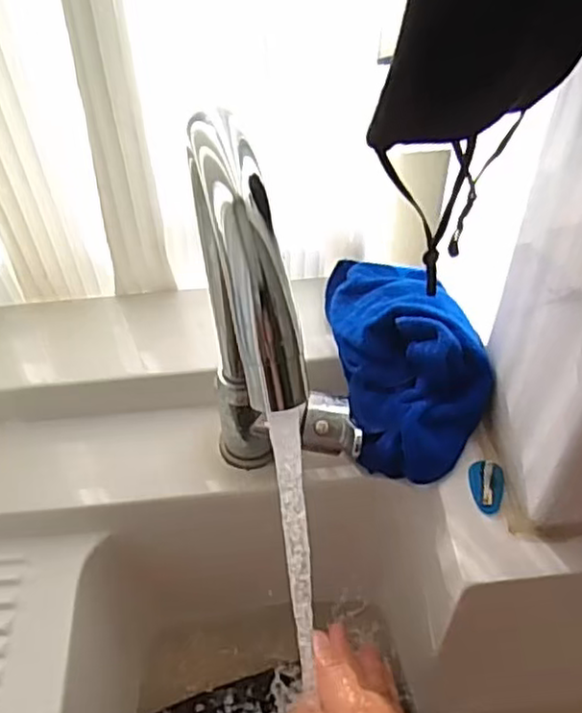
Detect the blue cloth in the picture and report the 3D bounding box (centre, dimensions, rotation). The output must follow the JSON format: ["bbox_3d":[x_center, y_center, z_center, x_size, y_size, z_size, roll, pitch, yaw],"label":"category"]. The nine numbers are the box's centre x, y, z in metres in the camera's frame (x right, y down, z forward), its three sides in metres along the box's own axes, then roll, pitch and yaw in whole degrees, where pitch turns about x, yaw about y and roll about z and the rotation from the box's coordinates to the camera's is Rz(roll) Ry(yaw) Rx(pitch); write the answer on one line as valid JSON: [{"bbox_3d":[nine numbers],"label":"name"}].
[{"bbox_3d":[0.084,-0.005,0.513,0.094,0.090,0.200,-9,49,-5],"label":"blue cloth"}]

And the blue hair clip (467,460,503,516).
[{"bbox_3d":[0.131,0.086,0.453,0.022,0.007,0.037,-1,49,2],"label":"blue hair clip"}]

